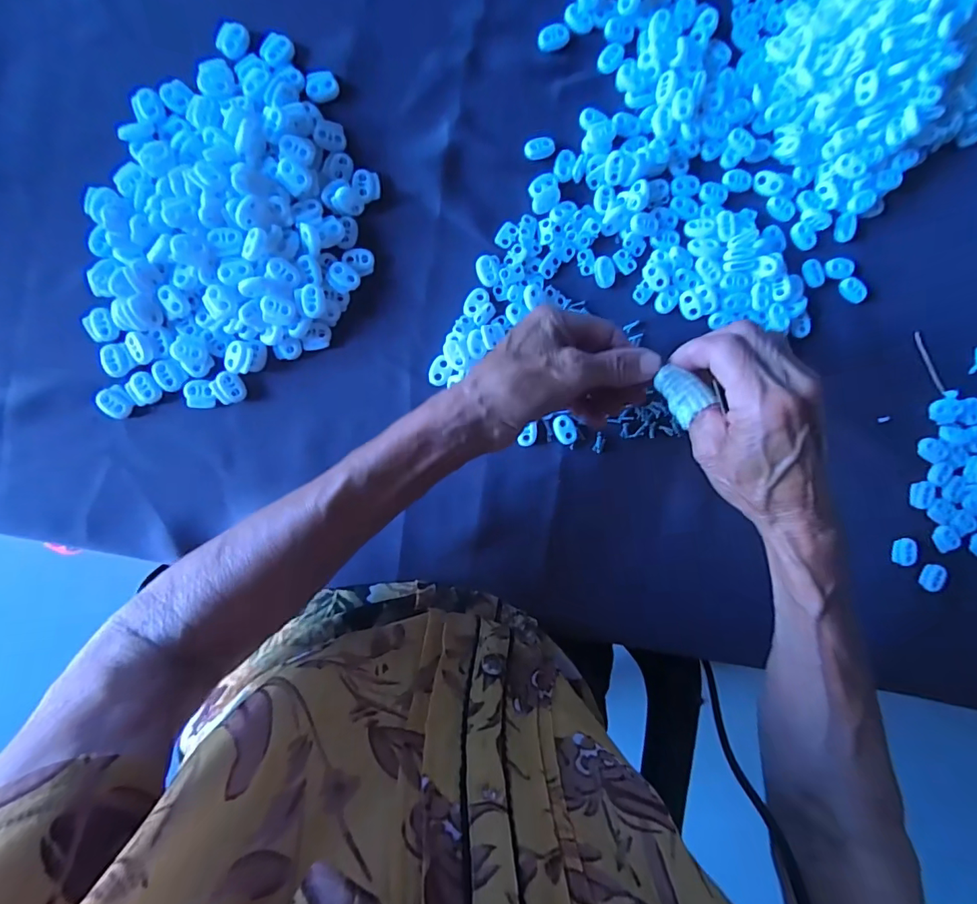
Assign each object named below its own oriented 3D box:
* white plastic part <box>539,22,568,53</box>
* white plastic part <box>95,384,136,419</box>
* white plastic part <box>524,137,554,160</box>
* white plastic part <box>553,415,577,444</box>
[{"bbox_3d":[0.048,-0.302,0.353,0.023,0.005,0.016,-20,95,-4],"label":"white plastic part"},{"bbox_3d":[-0.253,-0.034,0.330,0.019,0.009,0.020,-41,96,-3],"label":"white plastic part"},{"bbox_3d":[0.038,-0.222,0.355,0.023,0.007,0.013,-14,94,-5],"label":"white plastic part"},{"bbox_3d":[0.058,-0.016,0.364,0.016,0.004,0.021,-24,95,-4],"label":"white plastic part"}]

